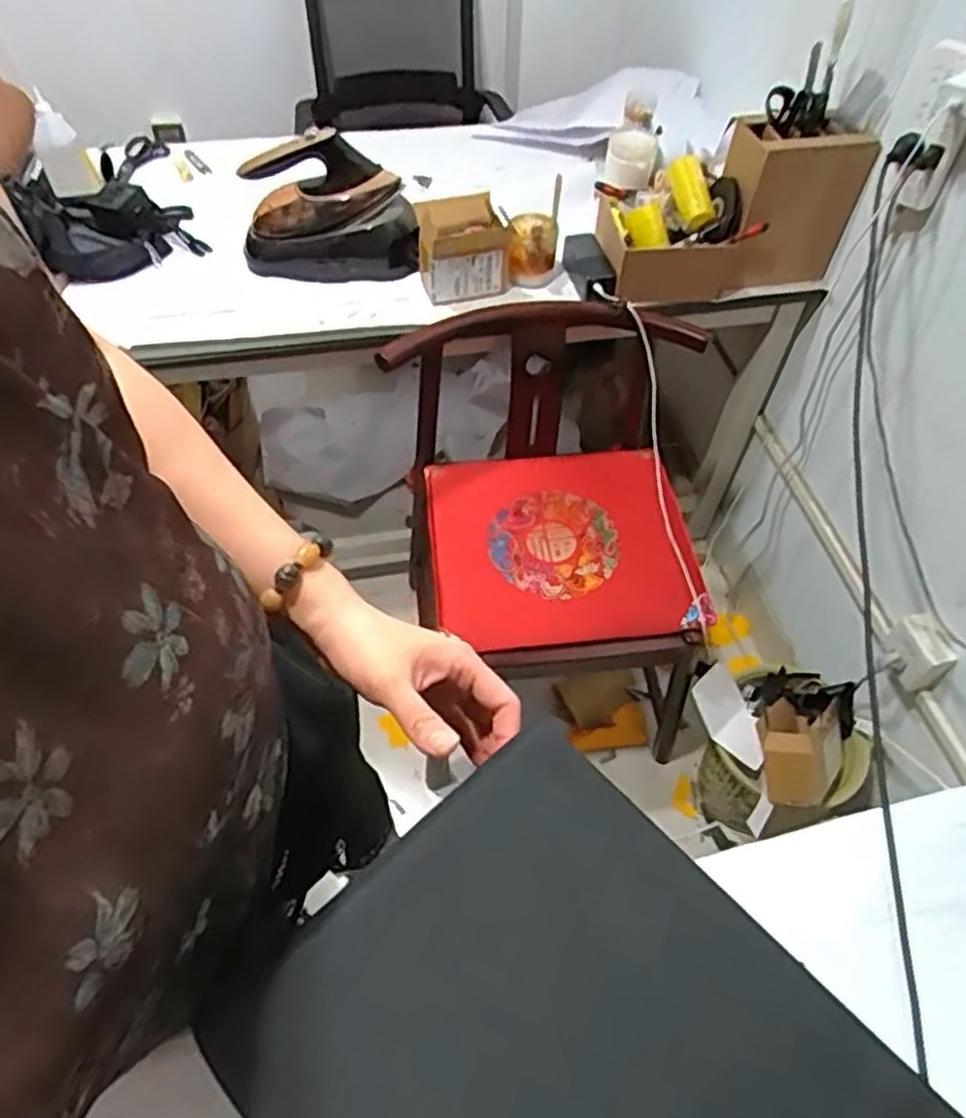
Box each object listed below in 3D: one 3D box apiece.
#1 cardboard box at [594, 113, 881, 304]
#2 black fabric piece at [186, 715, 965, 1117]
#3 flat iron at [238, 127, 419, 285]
[{"bbox_3d":[0.386,-0.559,1.183,0.356,0.257,0.159,-1,54,-4],"label":"cardboard box"},{"bbox_3d":[0.044,0.223,0.294,0.208,0.023,0.265,-37,61,-23],"label":"black fabric piece"},{"bbox_3d":[-0.255,-0.578,1.214,0.303,0.186,0.125,5,54,0],"label":"flat iron"}]

